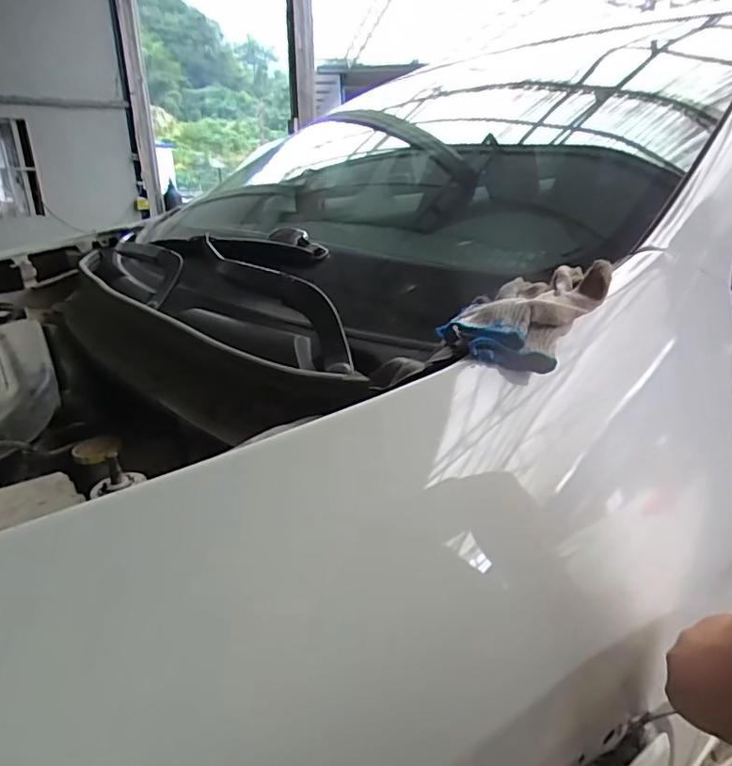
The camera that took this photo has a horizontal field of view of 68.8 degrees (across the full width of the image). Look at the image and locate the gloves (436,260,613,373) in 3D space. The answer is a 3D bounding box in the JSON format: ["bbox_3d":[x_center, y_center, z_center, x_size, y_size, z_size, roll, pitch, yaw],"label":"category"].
[{"bbox_3d":[0.138,-0.063,0.474,0.104,0.061,0.158,19,30,41],"label":"gloves"}]

